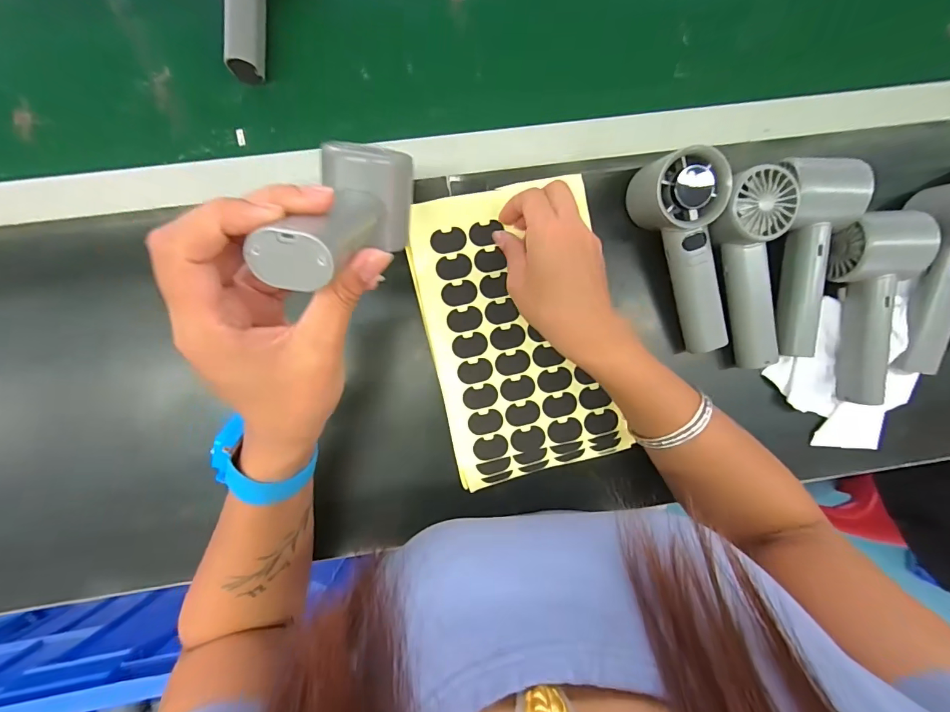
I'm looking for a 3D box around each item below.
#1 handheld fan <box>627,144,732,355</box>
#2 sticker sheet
[{"bbox_3d":[0.172,-0.079,0.332,0.052,0.051,0.158,-21,93,-3],"label":"handheld fan"},{"bbox_3d":[0.037,-0.018,0.355,0.147,0.009,0.238,-13,95,-2],"label":"sticker sheet"}]

